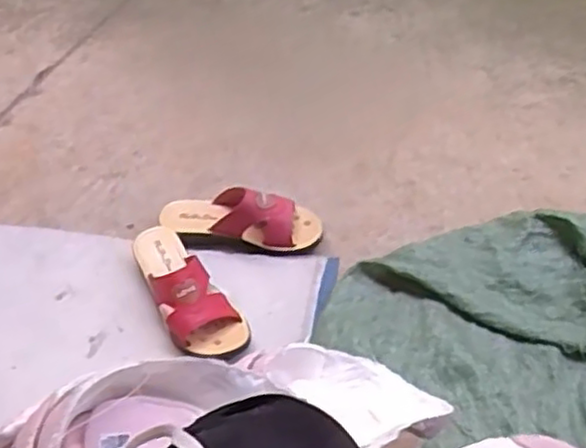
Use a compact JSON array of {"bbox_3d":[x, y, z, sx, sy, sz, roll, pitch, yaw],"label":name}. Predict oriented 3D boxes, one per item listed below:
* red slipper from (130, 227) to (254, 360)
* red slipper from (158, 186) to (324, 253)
[{"bbox_3d":[-0.140,0.076,0.911,0.088,0.076,0.227,-25,55,-14],"label":"red slipper"},{"bbox_3d":[-0.074,-0.008,0.979,0.223,0.071,0.079,3,54,7],"label":"red slipper"}]

